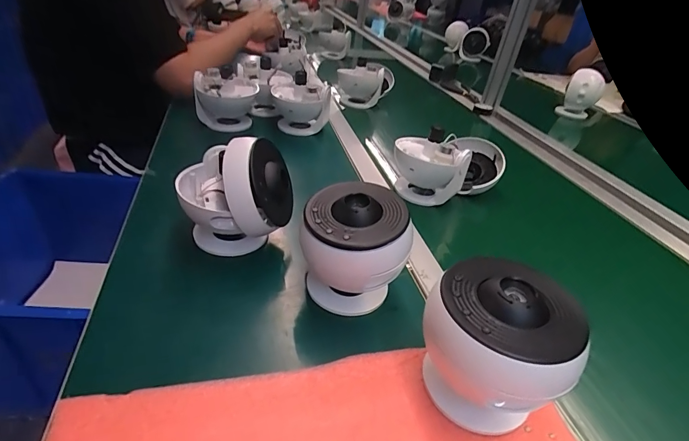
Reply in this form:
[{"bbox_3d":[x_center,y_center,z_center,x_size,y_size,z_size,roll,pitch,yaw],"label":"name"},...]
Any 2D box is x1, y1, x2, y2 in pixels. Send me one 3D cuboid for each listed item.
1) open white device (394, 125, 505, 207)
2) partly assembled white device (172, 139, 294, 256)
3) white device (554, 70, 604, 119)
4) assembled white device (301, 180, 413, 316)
[{"bbox_3d":[0.177,-0.101,0.641,0.187,0.101,0.109,-12,39,-26],"label":"open white device"},{"bbox_3d":[-0.134,-0.035,0.462,0.125,0.125,0.112,-9,37,-23],"label":"partly assembled white device"},{"bbox_3d":[0.707,-0.376,1.134,0.093,0.134,0.091,22,38,16],"label":"white device"},{"bbox_3d":[0.010,0.031,0.401,0.108,0.109,0.103,6,34,-3],"label":"assembled white device"}]

